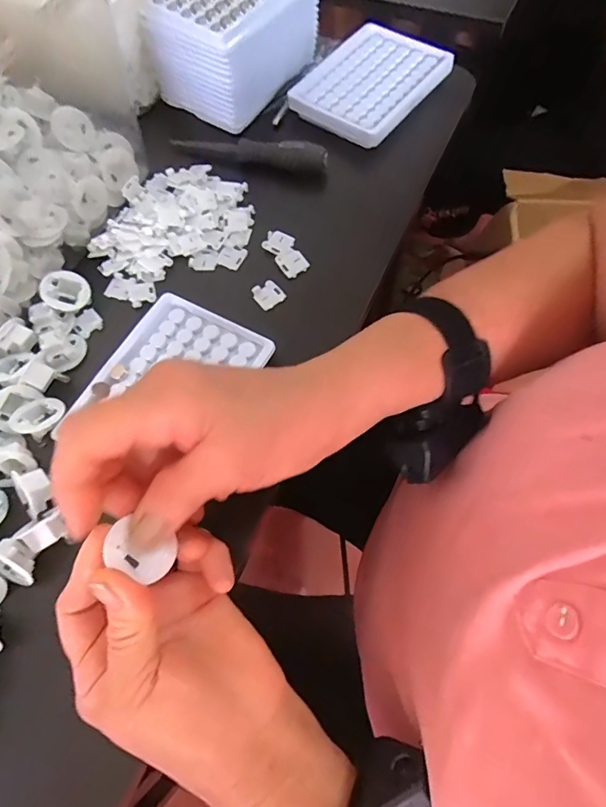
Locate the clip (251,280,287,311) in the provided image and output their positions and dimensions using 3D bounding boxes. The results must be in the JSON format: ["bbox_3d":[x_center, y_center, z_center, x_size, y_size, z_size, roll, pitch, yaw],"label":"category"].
[{"bbox_3d":[-0.026,-0.083,0.342,0.020,0.005,0.022,-35,70,-12],"label":"clip"}]

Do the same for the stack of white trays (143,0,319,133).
[{"bbox_3d":[-0.055,-0.330,0.399,0.095,0.076,0.134,38,74,16],"label":"stack of white trays"}]

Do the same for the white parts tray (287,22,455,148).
[{"bbox_3d":[0.061,-0.295,0.409,0.098,0.018,0.122,33,72,15],"label":"white parts tray"}]

